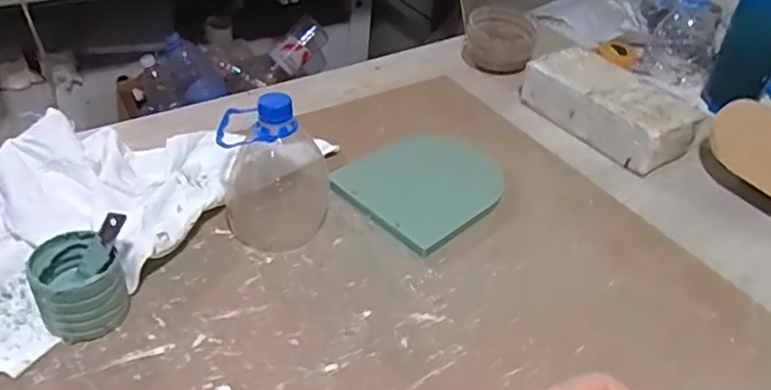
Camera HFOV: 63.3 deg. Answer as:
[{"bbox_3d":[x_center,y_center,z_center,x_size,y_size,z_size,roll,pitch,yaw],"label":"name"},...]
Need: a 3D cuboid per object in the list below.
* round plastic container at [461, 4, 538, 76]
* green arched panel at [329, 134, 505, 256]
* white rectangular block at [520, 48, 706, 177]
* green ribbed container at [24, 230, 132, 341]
[{"bbox_3d":[0.162,-0.224,0.903,0.099,0.069,0.094,9,40,3],"label":"round plastic container"},{"bbox_3d":[0.047,-0.014,0.665,0.171,0.016,0.134,-31,63,-33],"label":"green arched panel"},{"bbox_3d":[0.275,-0.112,0.783,0.102,0.063,0.210,-27,50,-33],"label":"white rectangular block"},{"bbox_3d":[-0.243,0.075,0.497,0.065,0.066,0.067,-17,45,-25],"label":"green ribbed container"}]

